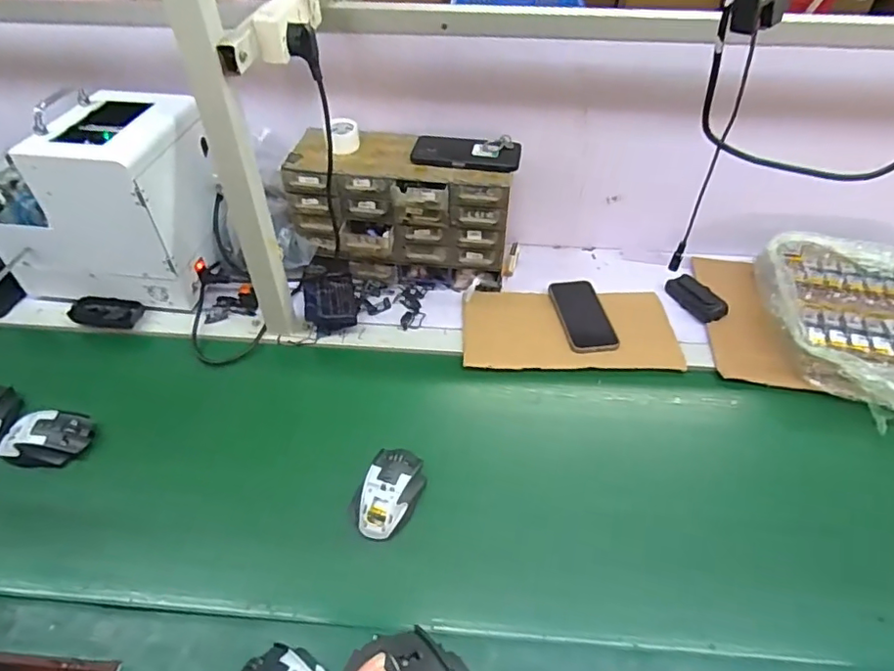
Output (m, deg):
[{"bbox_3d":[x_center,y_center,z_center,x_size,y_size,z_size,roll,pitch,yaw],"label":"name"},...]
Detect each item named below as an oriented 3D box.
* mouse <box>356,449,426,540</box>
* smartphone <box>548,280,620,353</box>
[{"bbox_3d":[-0.067,0.189,0.673,0.068,0.034,0.112,11,48,10],"label":"mouse"},{"bbox_3d":[0.222,-0.033,0.895,0.078,0.005,0.160,-5,48,-5],"label":"smartphone"}]

